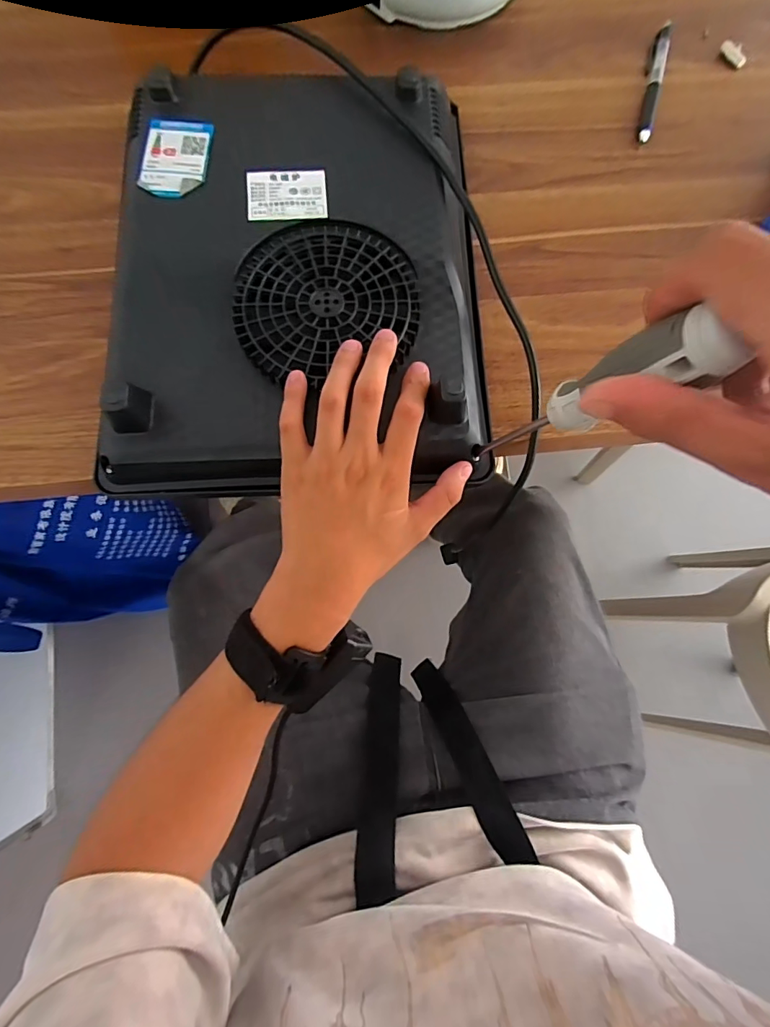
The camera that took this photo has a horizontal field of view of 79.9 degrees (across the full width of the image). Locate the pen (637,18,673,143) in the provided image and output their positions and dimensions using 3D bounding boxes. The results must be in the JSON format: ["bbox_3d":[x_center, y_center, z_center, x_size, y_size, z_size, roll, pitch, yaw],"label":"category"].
[{"bbox_3d":[0.247,-0.401,0.424,0.016,0.009,0.146,17,76,2],"label":"pen"}]

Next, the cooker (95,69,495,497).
[{"bbox_3d":[-0.057,-0.169,0.332,0.255,0.052,0.310,1,76,-1],"label":"cooker"}]

